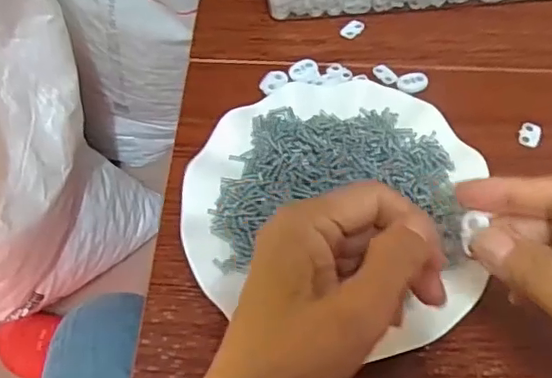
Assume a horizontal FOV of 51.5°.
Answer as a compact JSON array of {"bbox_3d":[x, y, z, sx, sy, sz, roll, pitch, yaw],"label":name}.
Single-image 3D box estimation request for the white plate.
[{"bbox_3d":[0.039,0.015,0.357,0.182,0.027,0.184,-1,61,1],"label":"white plate"}]

